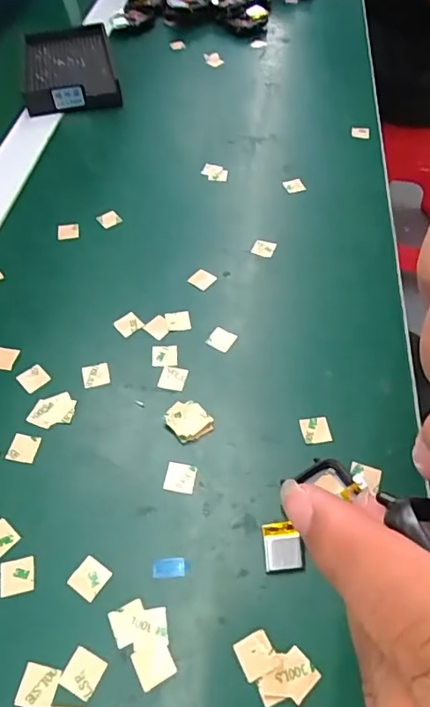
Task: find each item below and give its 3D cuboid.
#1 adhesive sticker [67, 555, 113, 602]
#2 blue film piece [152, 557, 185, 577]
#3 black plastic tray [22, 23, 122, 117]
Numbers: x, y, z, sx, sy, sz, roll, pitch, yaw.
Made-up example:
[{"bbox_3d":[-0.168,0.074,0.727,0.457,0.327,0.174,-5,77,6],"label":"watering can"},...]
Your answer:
[{"bbox_3d":[-0.059,0.105,0.234,0.016,0.004,0.016,29,59,20],"label":"adhesive sticker"},{"bbox_3d":[-0.022,0.101,0.236,0.015,0.004,0.009,-3,53,-2],"label":"blue film piece"},{"bbox_3d":[-0.150,-0.293,0.513,0.088,0.027,0.143,-11,54,-8],"label":"black plastic tray"}]

